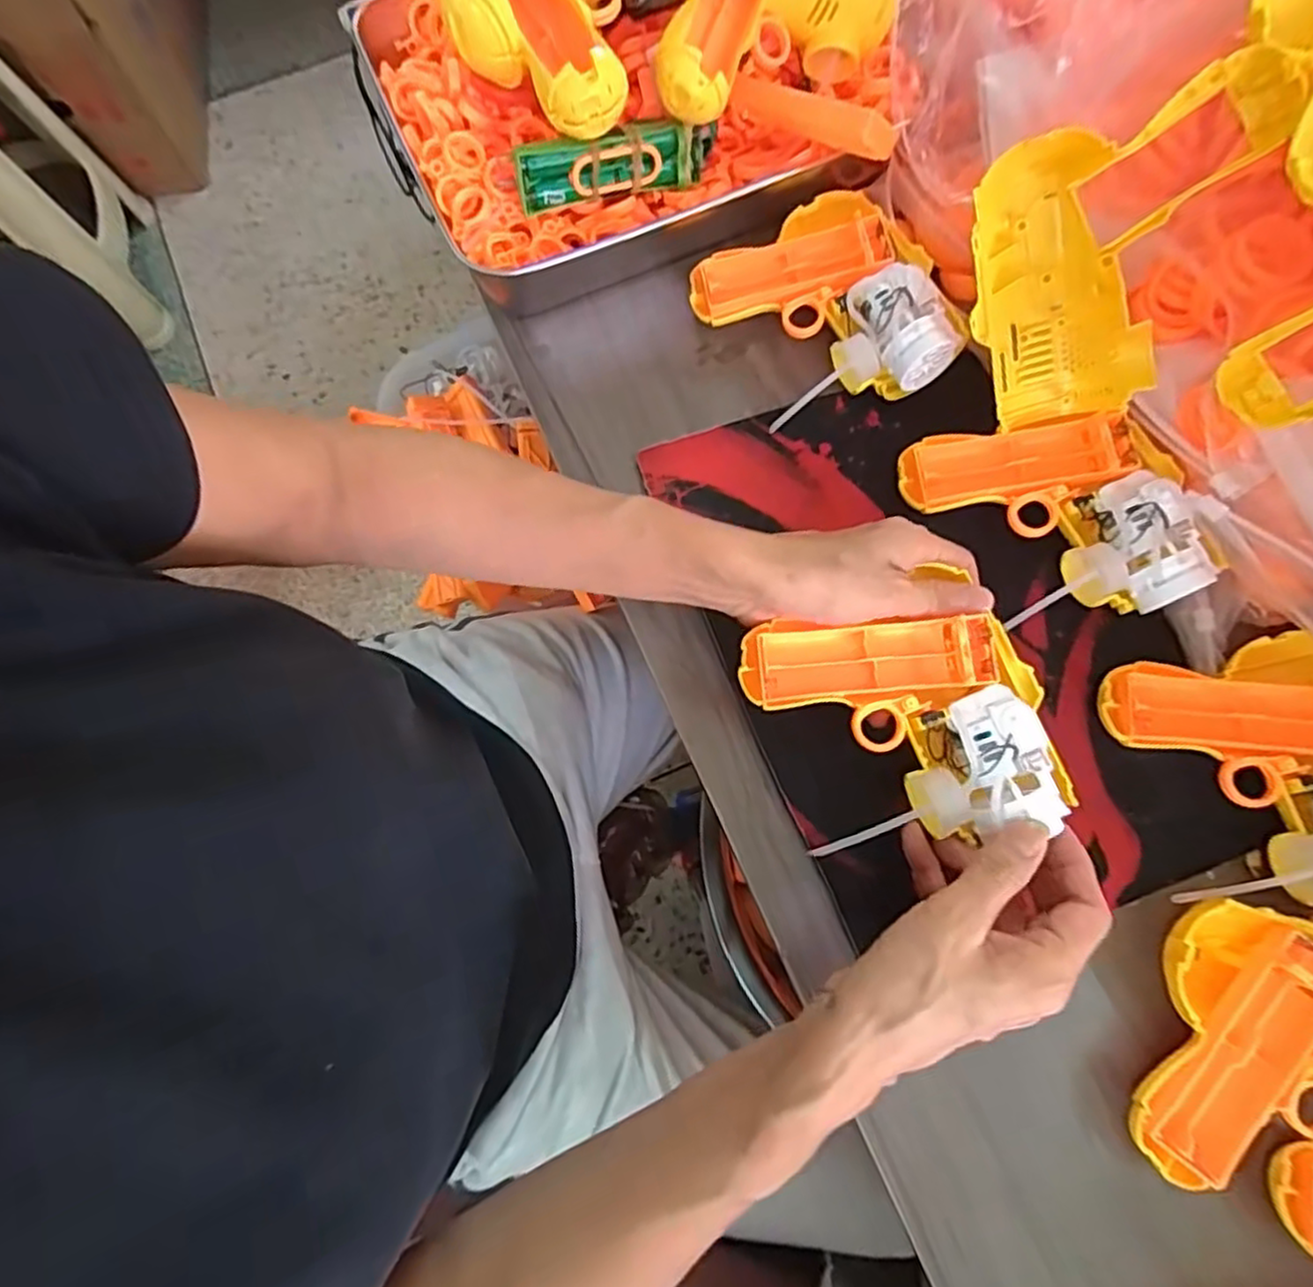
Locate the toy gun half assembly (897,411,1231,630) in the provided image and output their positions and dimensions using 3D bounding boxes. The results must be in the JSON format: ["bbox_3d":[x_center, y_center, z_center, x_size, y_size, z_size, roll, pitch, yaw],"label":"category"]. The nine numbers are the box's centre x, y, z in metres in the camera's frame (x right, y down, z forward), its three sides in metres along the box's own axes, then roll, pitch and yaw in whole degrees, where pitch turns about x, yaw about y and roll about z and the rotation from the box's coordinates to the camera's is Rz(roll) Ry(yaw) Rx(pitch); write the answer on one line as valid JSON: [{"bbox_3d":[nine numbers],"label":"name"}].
[{"bbox_3d":[0.214,-0.068,0.375,0.139,0.041,0.108,-7,75,0],"label":"toy gun half assembly"}]

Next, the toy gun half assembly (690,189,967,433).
[{"bbox_3d":[0.101,-0.198,0.414,0.118,0.045,0.134,-28,76,-6],"label":"toy gun half assembly"}]

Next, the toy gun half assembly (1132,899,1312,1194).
[{"bbox_3d":[0.290,0.187,0.303,0.136,0.039,0.124,19,76,7],"label":"toy gun half assembly"}]

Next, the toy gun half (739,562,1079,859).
[{"bbox_3d":[0.118,0.036,0.329,0.123,0.023,0.120,-19,75,-3],"label":"toy gun half"}]

